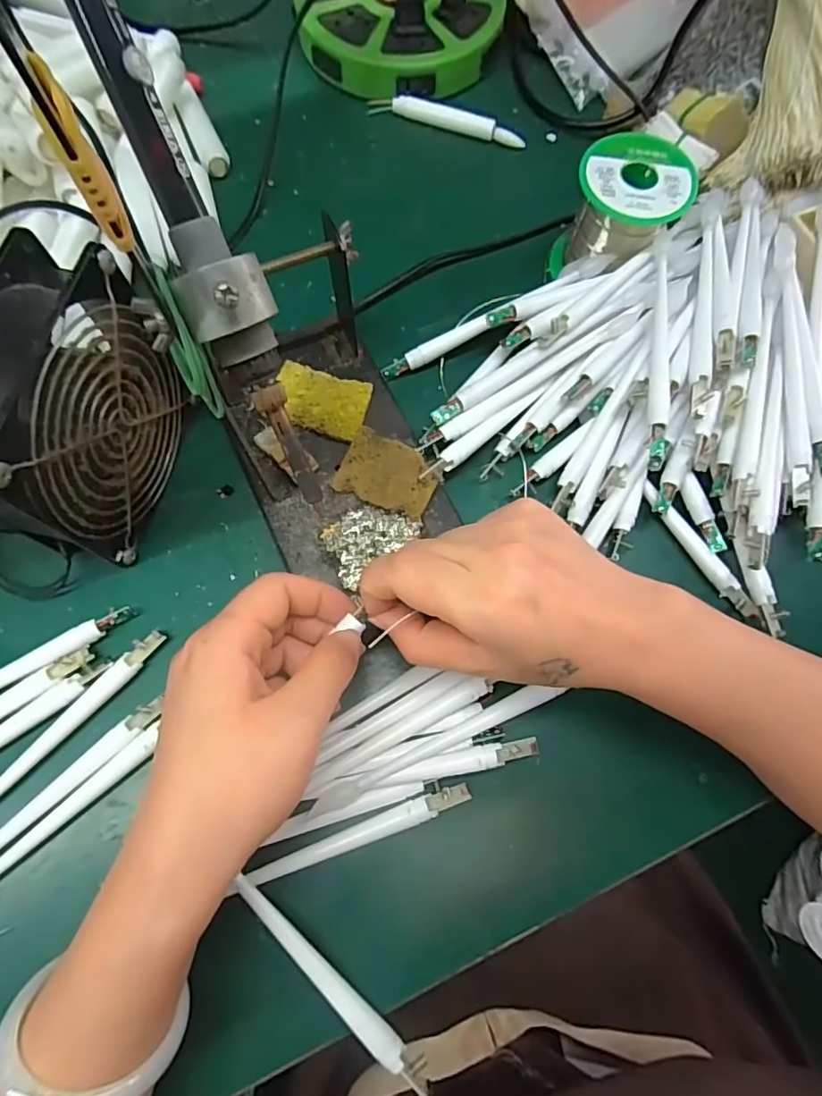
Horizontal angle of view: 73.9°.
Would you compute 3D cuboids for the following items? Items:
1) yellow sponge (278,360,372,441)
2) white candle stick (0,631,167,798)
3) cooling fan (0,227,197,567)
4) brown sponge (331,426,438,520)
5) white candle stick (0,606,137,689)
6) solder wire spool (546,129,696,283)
[{"bbox_3d":[-0.054,-0.088,0.329,0.055,0.007,0.039,14,74,6],"label":"yellow sponge"},{"bbox_3d":[-0.187,0.100,0.274,0.015,0.013,0.152,41,78,12],"label":"white candle stick"},{"bbox_3d":[-0.163,-0.058,0.268,0.046,0.122,0.119,17,73,4],"label":"cooling fan"},{"bbox_3d":[-0.012,-0.042,0.313,0.054,0.007,0.039,23,75,8],"label":"brown sponge"},{"bbox_3d":[-0.221,0.070,0.283,0.156,0.011,0.015,-29,75,-7],"label":"white candle stick"},{"bbox_3d":[0.134,-0.210,0.350,0.067,0.066,0.062,0,73,1],"label":"solder wire spool"}]

